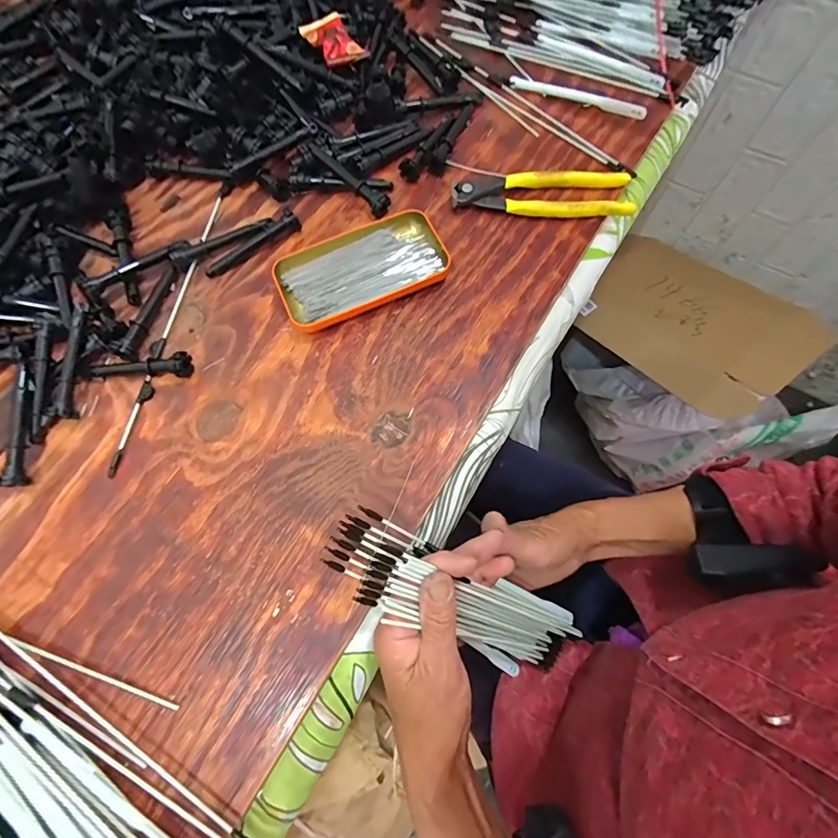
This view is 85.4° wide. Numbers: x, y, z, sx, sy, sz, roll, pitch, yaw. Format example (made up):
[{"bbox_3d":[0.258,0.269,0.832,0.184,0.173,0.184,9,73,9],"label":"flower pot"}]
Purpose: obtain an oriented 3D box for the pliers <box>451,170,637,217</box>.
[{"bbox_3d":[0.113,-0.211,0.420,0.162,0.017,0.051,3,71,3],"label":"pliers"}]

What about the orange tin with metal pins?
[{"bbox_3d":[-0.049,-0.129,0.390,0.141,0.018,0.078,-27,72,-8],"label":"orange tin with metal pins"}]

